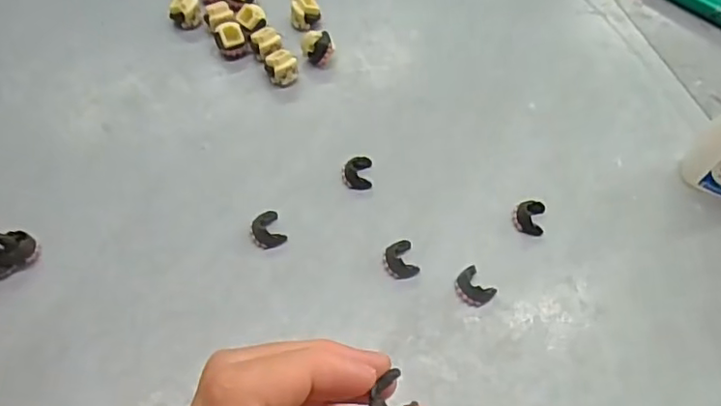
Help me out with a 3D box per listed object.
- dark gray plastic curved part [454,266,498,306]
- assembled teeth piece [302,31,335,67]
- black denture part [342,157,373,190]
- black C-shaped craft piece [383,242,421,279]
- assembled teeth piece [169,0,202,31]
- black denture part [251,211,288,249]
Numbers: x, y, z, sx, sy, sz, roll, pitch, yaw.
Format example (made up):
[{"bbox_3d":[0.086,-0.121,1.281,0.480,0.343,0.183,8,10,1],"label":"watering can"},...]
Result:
[{"bbox_3d":[0.047,0.035,0.246,0.013,0.006,0.016,-34,65,-21],"label":"dark gray plastic curved part"},{"bbox_3d":[-0.022,-0.080,0.308,0.015,0.016,0.011,-25,63,-17],"label":"assembled teeth piece"},{"bbox_3d":[-0.001,-0.014,0.275,0.014,0.006,0.017,1,58,-2],"label":"black denture part"},{"bbox_3d":[0.017,0.024,0.251,0.013,0.007,0.016,-14,60,-11],"label":"black C-shaped craft piece"},{"bbox_3d":[-0.094,-0.102,0.320,0.015,0.015,0.011,-25,63,-17],"label":"assembled teeth piece"},{"bbox_3d":[-0.040,0.011,0.257,0.013,0.006,0.016,-20,61,-14],"label":"black denture part"}]

